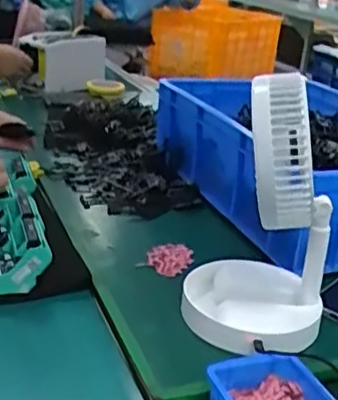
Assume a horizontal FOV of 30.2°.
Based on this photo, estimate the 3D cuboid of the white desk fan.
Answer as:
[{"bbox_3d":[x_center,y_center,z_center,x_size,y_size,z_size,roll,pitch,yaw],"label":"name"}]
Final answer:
[{"bbox_3d":[0.105,0.013,0.685,0.155,0.292,0.160,7,23,5],"label":"white desk fan"}]

